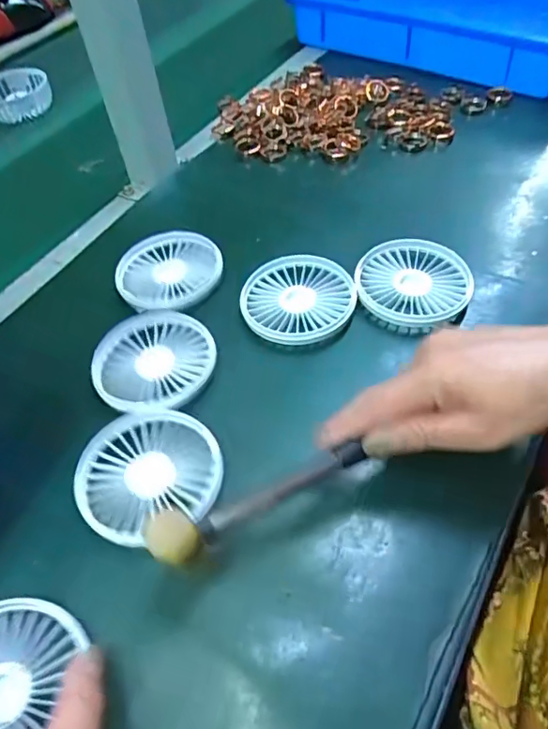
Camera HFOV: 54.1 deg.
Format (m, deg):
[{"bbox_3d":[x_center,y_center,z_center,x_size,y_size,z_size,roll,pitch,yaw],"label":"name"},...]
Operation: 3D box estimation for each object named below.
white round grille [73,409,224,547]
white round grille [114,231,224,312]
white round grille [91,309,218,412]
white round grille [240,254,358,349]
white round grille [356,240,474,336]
[{"bbox_3d":[-0.080,0.067,0.339,0.089,0.007,0.085,-3,51,4],"label":"white round grille"},{"bbox_3d":[-0.088,-0.079,0.448,0.088,0.011,0.087,-3,51,4],"label":"white round grille"},{"bbox_3d":[-0.089,-0.004,0.393,0.089,0.009,0.090,-3,51,4],"label":"white round grille"},{"bbox_3d":[0.019,-0.048,0.422,0.085,0.019,0.086,-3,51,4],"label":"white round grille"},{"bbox_3d":[0.110,-0.062,0.425,0.087,0.021,0.085,-2,53,3],"label":"white round grille"}]

